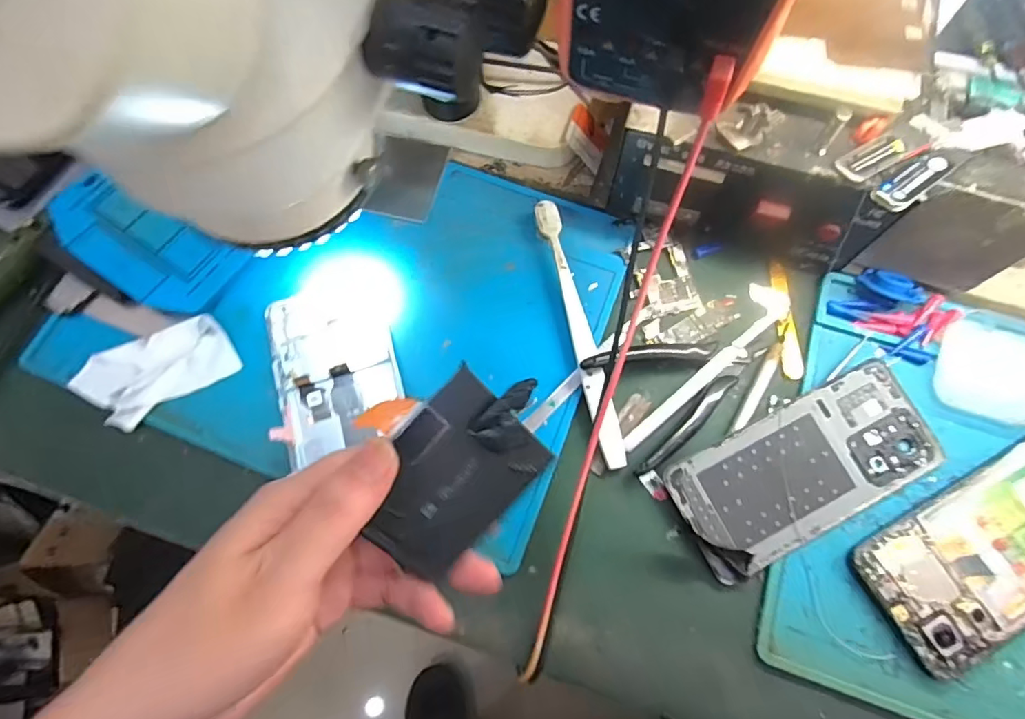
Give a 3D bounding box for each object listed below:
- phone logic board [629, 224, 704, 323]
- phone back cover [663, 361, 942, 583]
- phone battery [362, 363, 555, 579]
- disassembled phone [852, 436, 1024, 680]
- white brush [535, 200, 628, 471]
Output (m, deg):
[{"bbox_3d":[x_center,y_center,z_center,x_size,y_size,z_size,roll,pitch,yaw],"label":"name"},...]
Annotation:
[{"bbox_3d":[0.100,-0.060,0.366,0.043,0.006,0.067,-10,71,-2],"label":"phone logic board"},{"bbox_3d":[0.172,0.063,0.312,0.153,0.013,0.071,-25,72,-7],"label":"phone back cover"},{"bbox_3d":[-0.021,0.047,0.224,0.085,0.010,0.062,-47,115,-5],"label":"phone battery"},{"bbox_3d":[0.273,0.103,0.298,0.156,0.008,0.073,-28,72,-8],"label":"disassembled phone"},{"bbox_3d":[0.043,-0.021,0.347,0.015,0.013,0.183,-13,71,-3],"label":"white brush"}]

